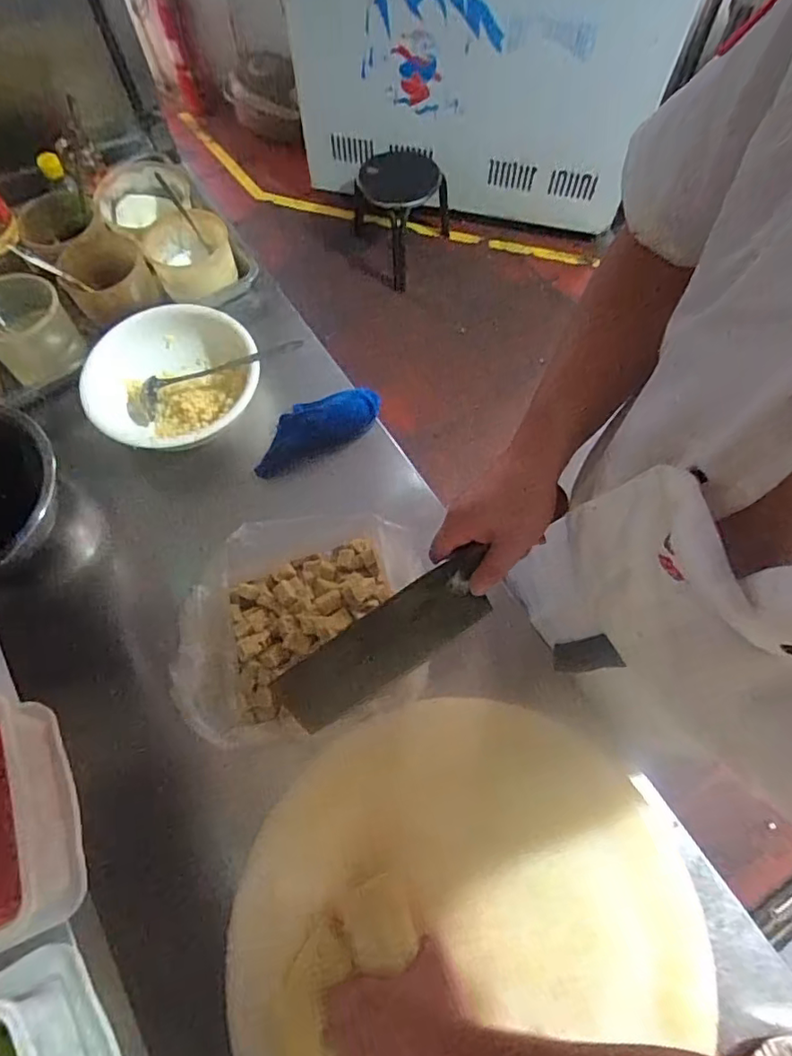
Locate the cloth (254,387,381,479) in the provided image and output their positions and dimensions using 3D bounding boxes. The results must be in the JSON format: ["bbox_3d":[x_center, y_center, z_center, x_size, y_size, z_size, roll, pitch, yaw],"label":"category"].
[{"bbox_3d":[-0.125,-0.159,0.857,0.211,0.043,0.084,-27,69,-10],"label":"cloth"}]

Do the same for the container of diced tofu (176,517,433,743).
[{"bbox_3d":[-0.105,0.122,0.661,0.281,0.137,0.220,-11,67,-4],"label":"container of diced tofu"}]

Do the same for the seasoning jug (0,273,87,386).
[{"bbox_3d":[-0.557,-0.301,0.853,0.124,0.121,0.104,-32,70,-12],"label":"seasoning jug"}]

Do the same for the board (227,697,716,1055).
[{"bbox_3d":[0.061,0.400,0.561,0.457,0.075,0.417,0,67,1],"label":"board"}]

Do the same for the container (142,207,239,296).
[{"bbox_3d":[-0.341,-0.450,0.931,0.134,0.095,0.123,0,67,1],"label":"container"}]

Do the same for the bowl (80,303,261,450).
[{"bbox_3d":[-0.319,-0.216,0.839,0.217,0.090,0.225,0,67,1],"label":"bowl"}]

